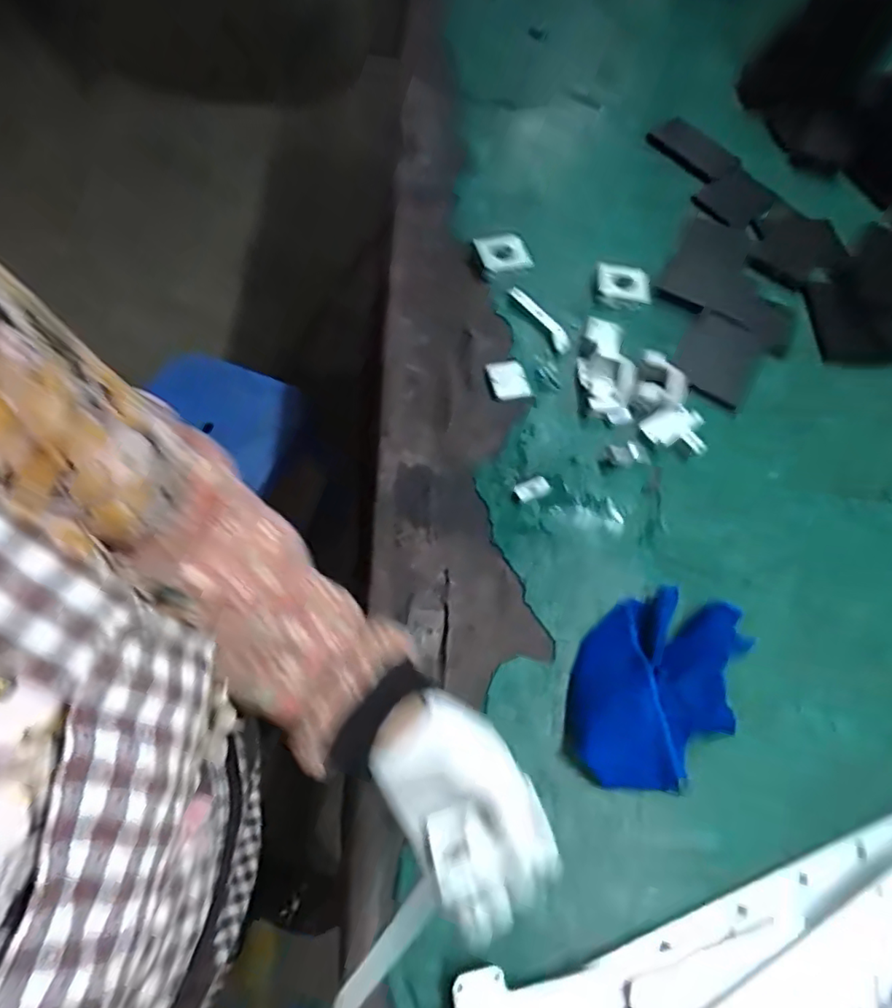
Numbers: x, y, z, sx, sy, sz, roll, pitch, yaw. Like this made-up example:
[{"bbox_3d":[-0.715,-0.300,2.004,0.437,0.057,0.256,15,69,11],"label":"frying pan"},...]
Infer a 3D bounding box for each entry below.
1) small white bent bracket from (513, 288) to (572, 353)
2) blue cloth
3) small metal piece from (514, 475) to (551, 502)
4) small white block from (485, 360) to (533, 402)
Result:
[{"bbox_3d":[0.121,-0.232,0.727,0.025,0.014,0.109,-28,69,-23],"label":"small white bent bracket"},{"bbox_3d":[0.188,0.161,0.518,0.137,0.028,0.181,23,59,3],"label":"blue cloth"},{"bbox_3d":[0.091,-0.016,0.615,0.036,0.012,0.019,-17,65,-19],"label":"small metal piece"},{"bbox_3d":[0.072,-0.146,0.681,0.046,0.013,0.051,-12,63,-16],"label":"small white block"}]

